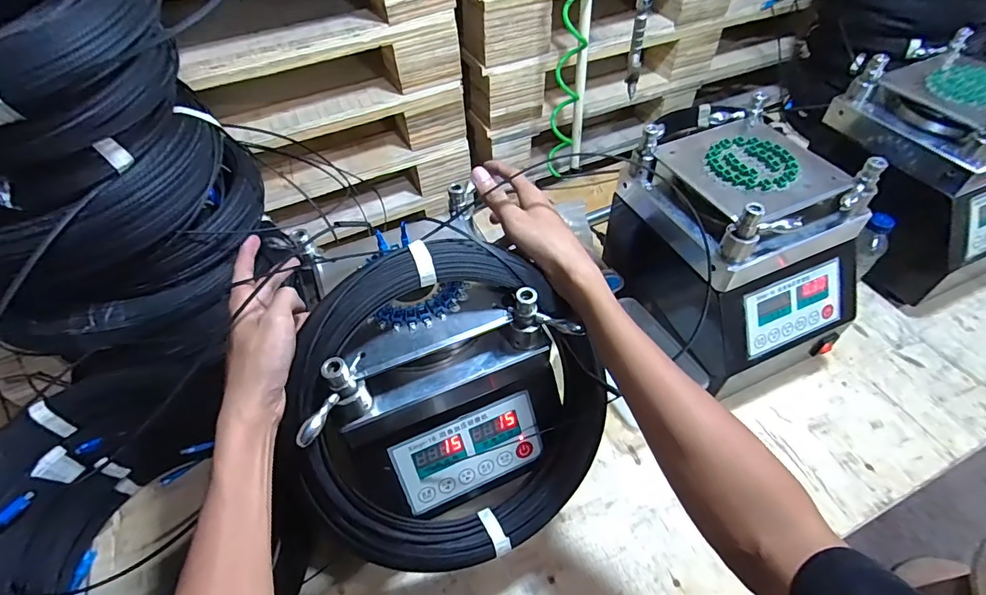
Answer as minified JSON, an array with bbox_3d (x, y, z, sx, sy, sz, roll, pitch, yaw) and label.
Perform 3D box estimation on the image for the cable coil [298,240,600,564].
[{"bbox_3d":[-0.032,0.105,0.430,0.277,0.301,0.042,-41,17,-9],"label":"cable coil"}]

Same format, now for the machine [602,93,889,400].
[{"bbox_3d":[0.329,-0.054,0.643,0.215,0.281,0.269,-19,53,-12],"label":"machine"}]

